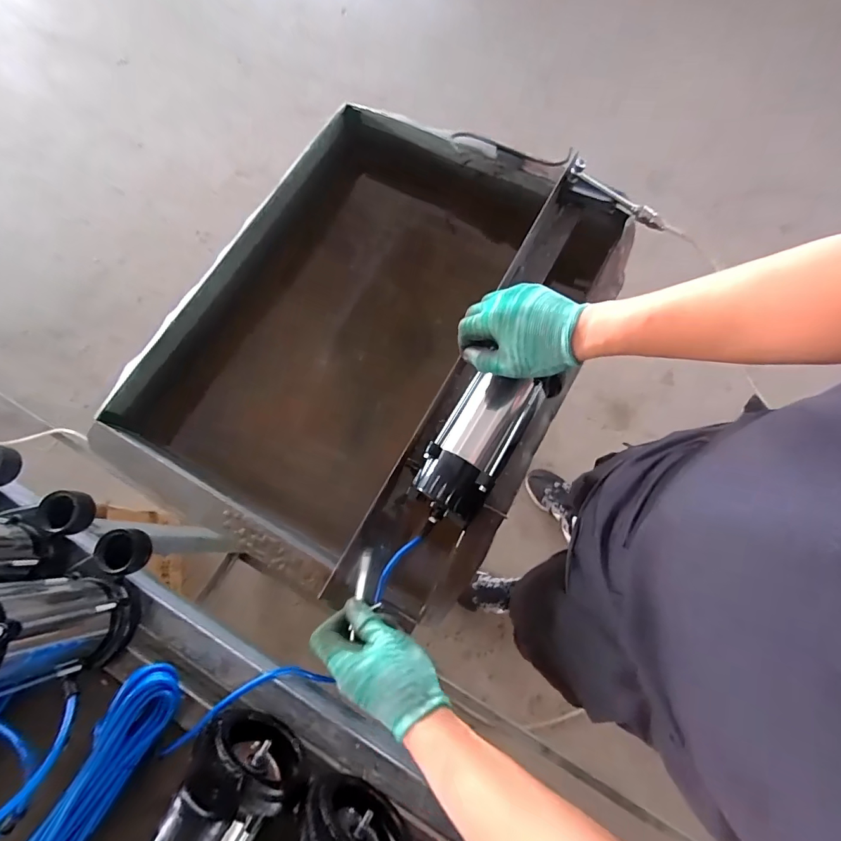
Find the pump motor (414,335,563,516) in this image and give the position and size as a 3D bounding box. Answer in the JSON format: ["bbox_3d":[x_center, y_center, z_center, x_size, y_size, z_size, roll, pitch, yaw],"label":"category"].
[{"bbox_3d":[0.078,0.012,0.549,0.092,0.096,0.232,36,78,11],"label":"pump motor"}]

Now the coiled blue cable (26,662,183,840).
[{"bbox_3d":[-0.399,0.448,0.482,0.084,0.041,0.376,31,78,10],"label":"coiled blue cable"}]

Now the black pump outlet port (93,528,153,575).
[{"bbox_3d":[-0.383,0.168,0.562,0.053,0.036,0.057,-1,74,2],"label":"black pump outlet port"}]

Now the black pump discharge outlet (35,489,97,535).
[{"bbox_3d":[-0.466,0.120,0.577,0.050,0.035,0.055,-1,74,2],"label":"black pump discharge outlet"}]

